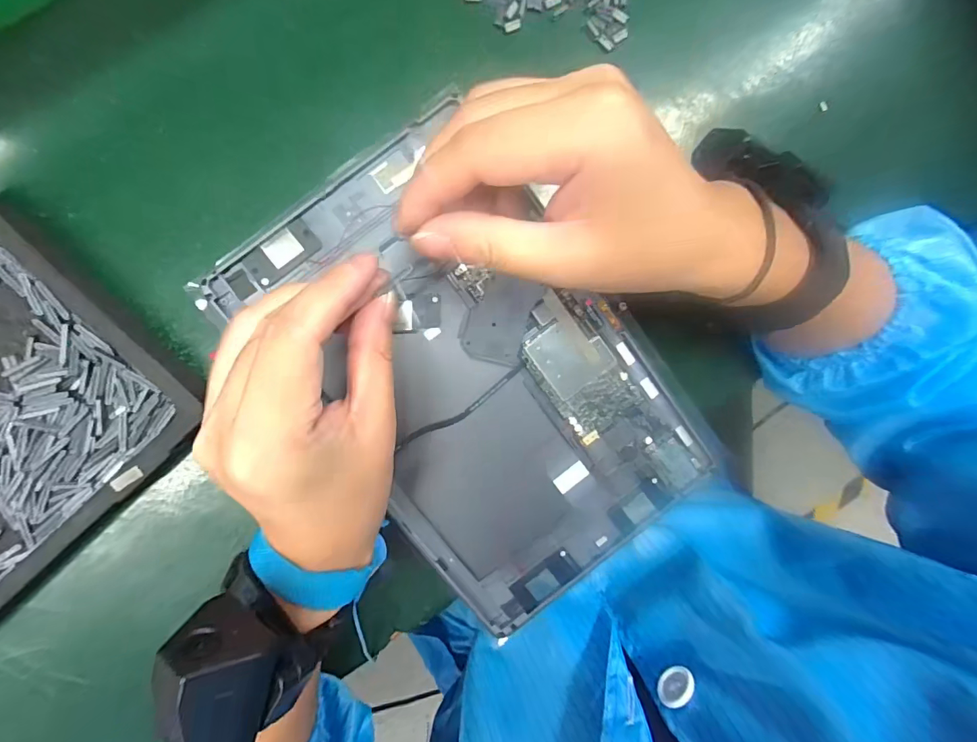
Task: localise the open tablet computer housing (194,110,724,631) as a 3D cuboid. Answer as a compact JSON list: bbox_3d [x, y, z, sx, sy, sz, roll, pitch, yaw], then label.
[{"bbox_3d":[-0.001,0.004,0.241,0.168,0.010,0.252,-37,98,-2],"label":"open tablet computer housing"}]

